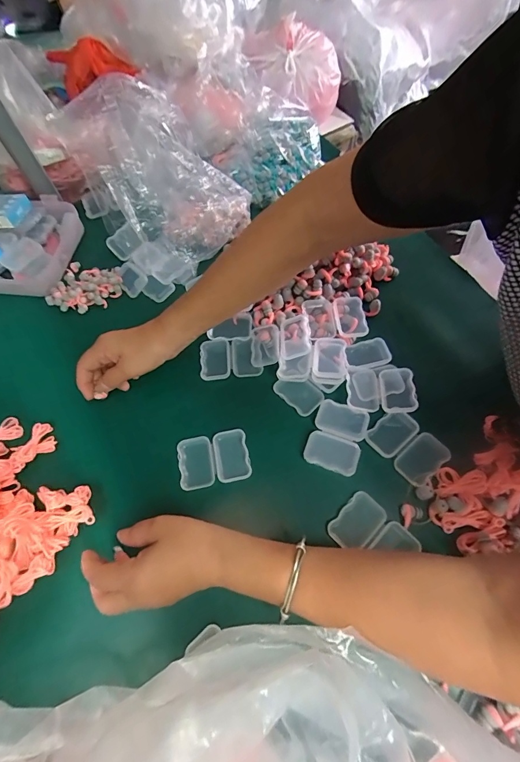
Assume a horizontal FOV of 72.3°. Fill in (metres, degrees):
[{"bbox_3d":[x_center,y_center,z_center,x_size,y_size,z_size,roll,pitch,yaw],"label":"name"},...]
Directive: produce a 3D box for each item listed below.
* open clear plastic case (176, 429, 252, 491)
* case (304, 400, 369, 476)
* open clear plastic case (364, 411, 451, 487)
[{"bbox_3d":[-0.051,0.087,0.394,0.075,0.012,0.056,-11,63,-2],"label":"open clear plastic case"},{"bbox_3d":[0.085,0.060,0.390,0.055,0.007,0.075,19,66,13],"label":"case"},{"bbox_3d":[0.161,0.070,0.391,0.066,0.019,0.073,-33,66,-12],"label":"open clear plastic case"}]

